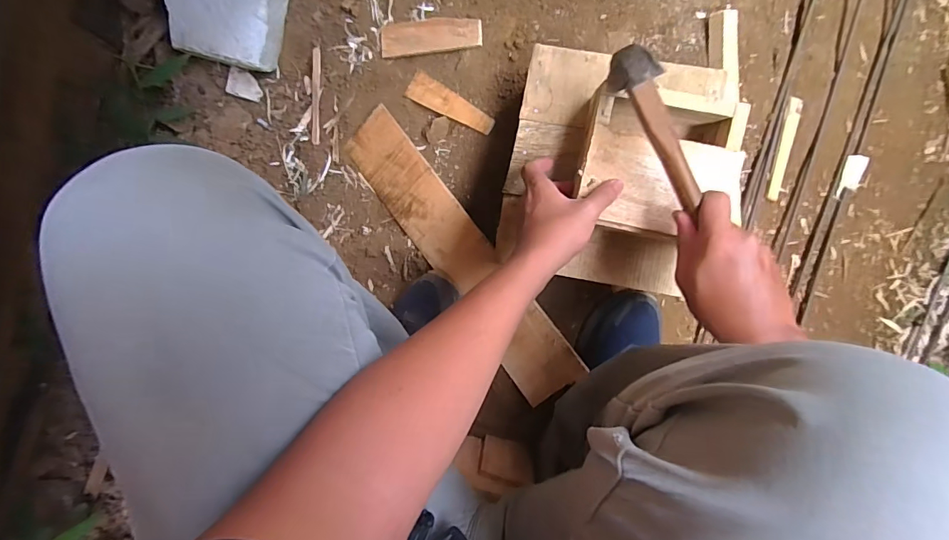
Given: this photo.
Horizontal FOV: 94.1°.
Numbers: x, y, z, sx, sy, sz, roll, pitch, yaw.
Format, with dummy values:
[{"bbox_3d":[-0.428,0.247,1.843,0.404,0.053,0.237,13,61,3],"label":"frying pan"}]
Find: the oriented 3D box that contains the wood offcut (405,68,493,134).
[{"bbox_3d":[-0.036,-0.246,0.658,0.147,0.004,0.038,33,93,13],"label":"wood offcut"}]

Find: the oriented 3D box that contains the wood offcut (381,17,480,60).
[{"bbox_3d":[-0.065,-0.348,0.659,0.153,0.007,0.046,0,102,12],"label":"wood offcut"}]

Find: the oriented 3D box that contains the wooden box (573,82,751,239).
[{"bbox_3d":[0.194,-0.113,0.484,0.162,0.072,0.146,11,93,0],"label":"wooden box"}]

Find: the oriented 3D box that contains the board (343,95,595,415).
[{"bbox_3d":[-0.026,-0.029,0.641,0.096,0.016,0.478,-41,79,23],"label":"board"}]

